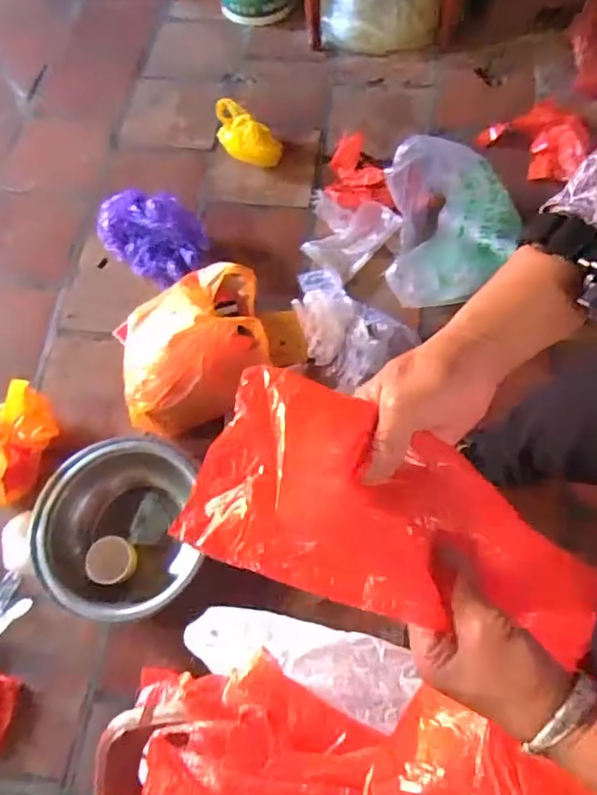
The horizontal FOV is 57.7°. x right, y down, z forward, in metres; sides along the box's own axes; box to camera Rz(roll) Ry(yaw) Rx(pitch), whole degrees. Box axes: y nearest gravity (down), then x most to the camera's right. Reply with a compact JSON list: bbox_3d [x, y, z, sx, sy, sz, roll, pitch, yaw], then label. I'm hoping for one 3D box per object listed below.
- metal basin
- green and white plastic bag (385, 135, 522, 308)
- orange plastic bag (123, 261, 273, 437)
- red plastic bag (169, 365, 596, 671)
[{"bbox_3d":[-0.356,0.261,1.111,0.325,0.120,0.343,-1,69,2],"label":"metal basin"},{"bbox_3d":[0.357,-0.392,1.213,0.307,0.223,0.294,0,69,2],"label":"green and white plastic bag"},{"bbox_3d":[-0.231,-0.125,1.161,0.303,0.208,0.347,-8,69,-1],"label":"orange plastic bag"},{"bbox_3d":[0.078,0.083,0.360,0.282,0.037,0.123,22,71,-9],"label":"red plastic bag"}]

